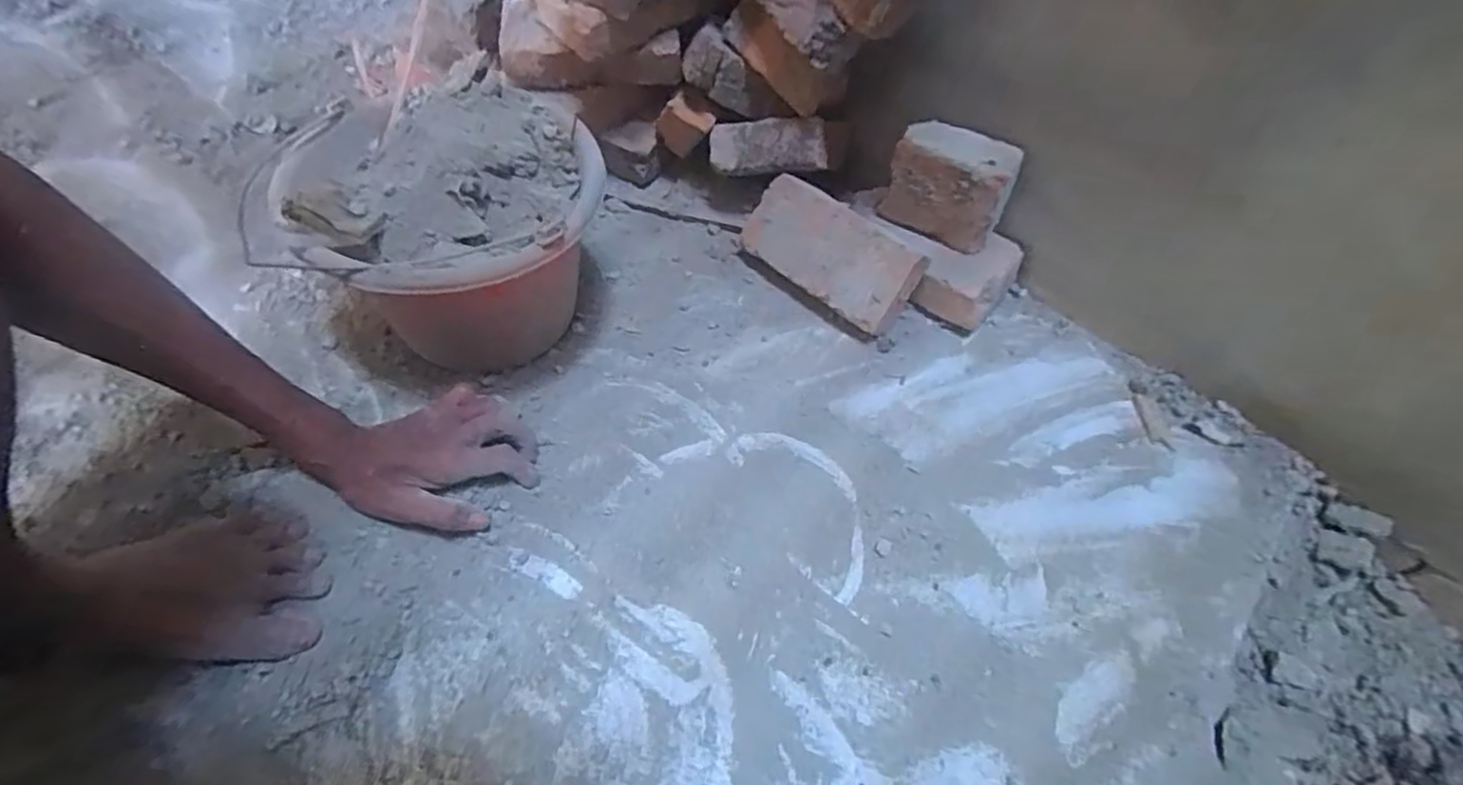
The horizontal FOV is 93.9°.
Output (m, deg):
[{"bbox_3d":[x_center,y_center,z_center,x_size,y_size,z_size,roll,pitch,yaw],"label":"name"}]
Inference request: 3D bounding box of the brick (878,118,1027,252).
[{"bbox_3d":[0.201,-0.193,0.640,0.110,0.093,0.053,27,58,14],"label":"brick"}]

